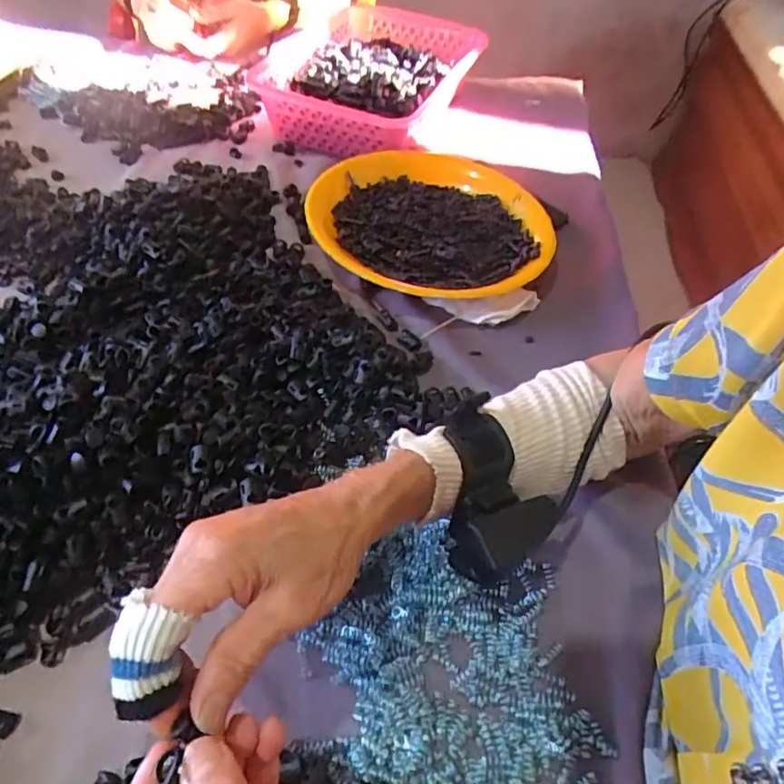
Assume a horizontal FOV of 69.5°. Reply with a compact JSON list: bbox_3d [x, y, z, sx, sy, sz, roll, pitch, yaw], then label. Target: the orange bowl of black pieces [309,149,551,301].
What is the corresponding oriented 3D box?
[{"bbox_3d":[0.042,-0.174,0.581,0.239,0.040,0.233,3,52,-4],"label":"orange bowl of black pieces"}]

